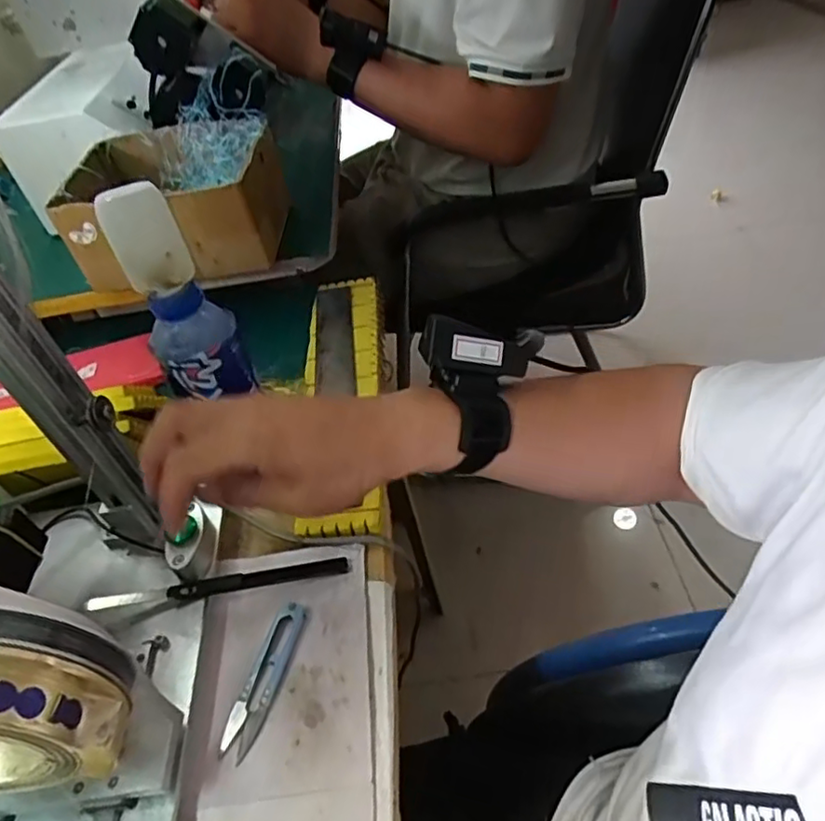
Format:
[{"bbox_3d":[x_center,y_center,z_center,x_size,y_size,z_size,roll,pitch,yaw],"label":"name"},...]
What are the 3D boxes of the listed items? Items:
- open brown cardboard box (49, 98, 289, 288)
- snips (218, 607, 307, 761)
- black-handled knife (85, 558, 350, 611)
[{"bbox_3d":[-0.243,-0.218,0.640,0.200,0.108,0.166,-6,44,7],"label":"open brown cardboard box"},{"bbox_3d":[-0.098,0.177,0.411,0.022,0.008,0.101,5,47,17],"label":"snips"},{"bbox_3d":[-0.138,0.128,0.447,0.181,0.013,0.015,-9,46,-7],"label":"black-handled knife"}]

